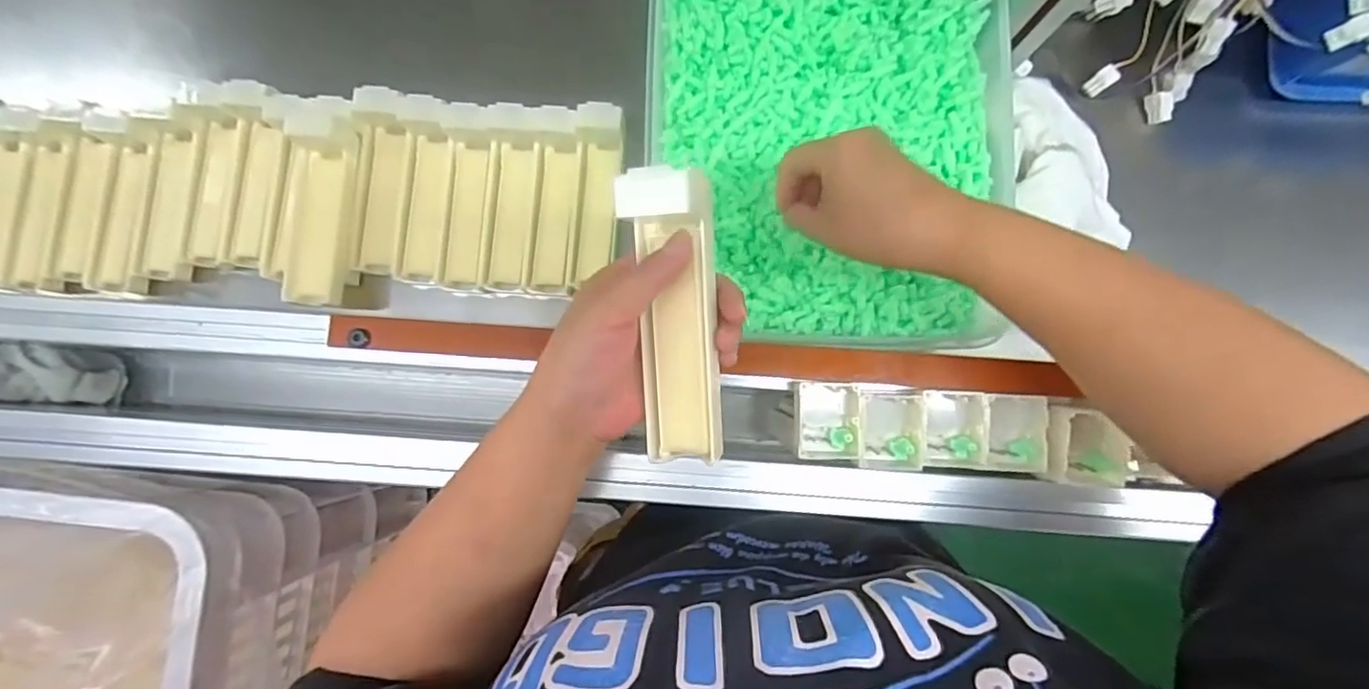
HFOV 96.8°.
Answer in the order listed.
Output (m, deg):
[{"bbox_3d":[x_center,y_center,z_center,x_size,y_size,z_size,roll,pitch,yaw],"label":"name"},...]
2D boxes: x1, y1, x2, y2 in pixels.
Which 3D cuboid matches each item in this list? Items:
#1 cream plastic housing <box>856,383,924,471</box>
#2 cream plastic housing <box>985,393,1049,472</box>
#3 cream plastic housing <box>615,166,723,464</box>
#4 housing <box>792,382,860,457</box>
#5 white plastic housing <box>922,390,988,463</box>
[{"bbox_3d":[0.118,0.049,0.359,0.037,0.028,0.048,3,85,0],"label":"cream plastic housing"},{"bbox_3d":[0.189,0.050,0.357,0.037,0.025,0.043,7,85,1],"label":"cream plastic housing"},{"bbox_3d":[-0.004,-0.012,0.298,0.041,0.027,0.144,-5,109,0],"label":"cream plastic housing"},{"bbox_3d":[0.086,0.046,0.365,0.038,0.027,0.043,2,85,0],"label":"housing"},{"bbox_3d":[0.154,0.049,0.358,0.036,0.026,0.042,-1,85,0],"label":"white plastic housing"}]

